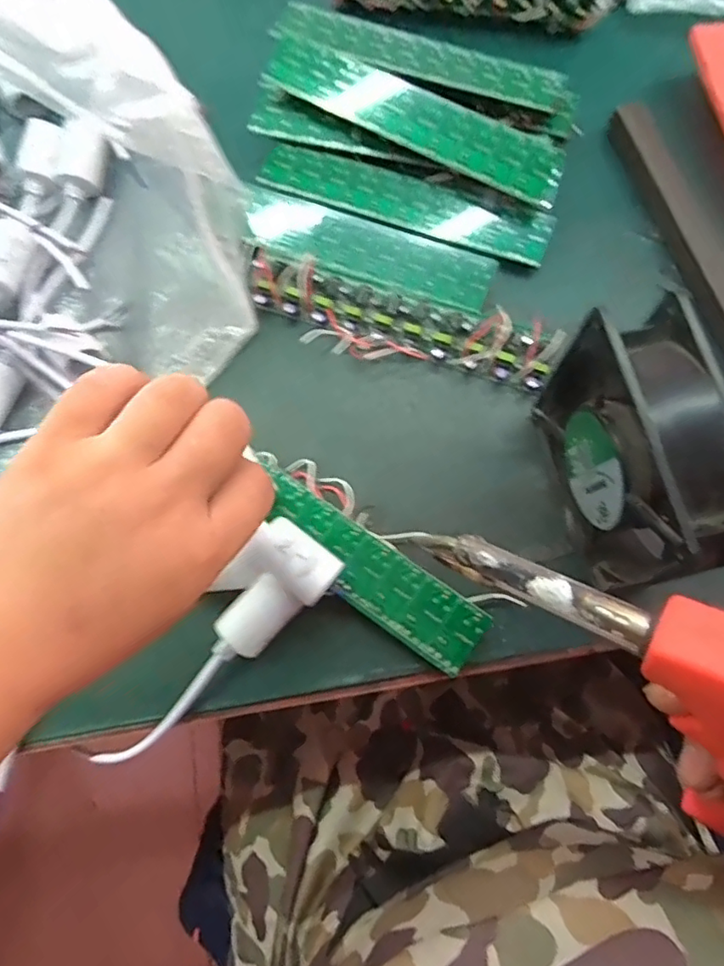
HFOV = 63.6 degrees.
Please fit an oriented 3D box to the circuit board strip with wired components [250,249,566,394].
[{"bbox_3d":[0.020,-0.100,0.376,0.199,0.023,0.054,20,75,8],"label":"circuit board strip with wired components"}]

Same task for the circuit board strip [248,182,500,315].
[{"bbox_3d":[0.001,-0.160,0.391,0.176,0.015,0.046,19,85,8],"label":"circuit board strip"}]

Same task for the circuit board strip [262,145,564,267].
[{"bbox_3d":[0.028,-0.193,0.402,0.200,0.016,0.041,18,75,7],"label":"circuit board strip"}]

